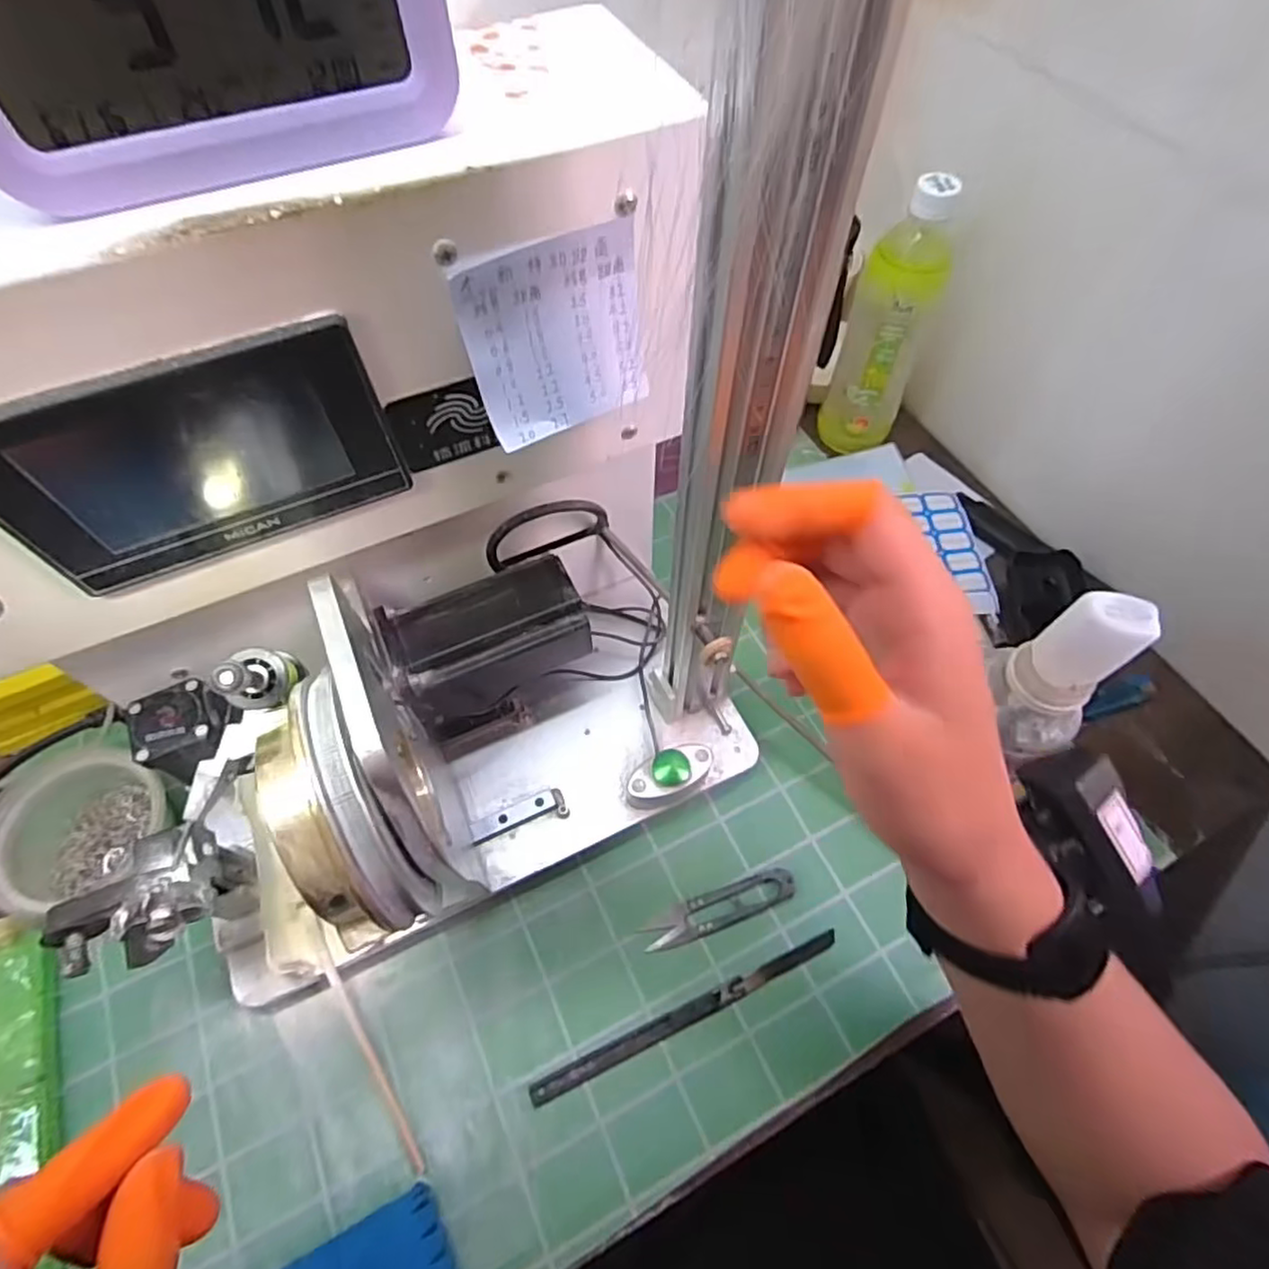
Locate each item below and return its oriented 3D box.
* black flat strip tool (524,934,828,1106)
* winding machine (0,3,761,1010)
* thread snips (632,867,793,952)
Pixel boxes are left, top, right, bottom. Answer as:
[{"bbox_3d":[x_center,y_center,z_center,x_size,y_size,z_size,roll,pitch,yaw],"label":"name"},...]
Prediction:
[{"bbox_3d":[0.033,0.224,0.398,0.196,0.006,0.012,-22,63,-12],"label":"black flat strip tool"},{"bbox_3d":[-0.117,0.005,0.314,0.345,0.322,0.216,-24,64,-14],"label":"winding machine"},{"bbox_3d":[0.053,0.172,0.424,0.098,0.010,0.023,-17,62,-10],"label":"thread snips"}]

